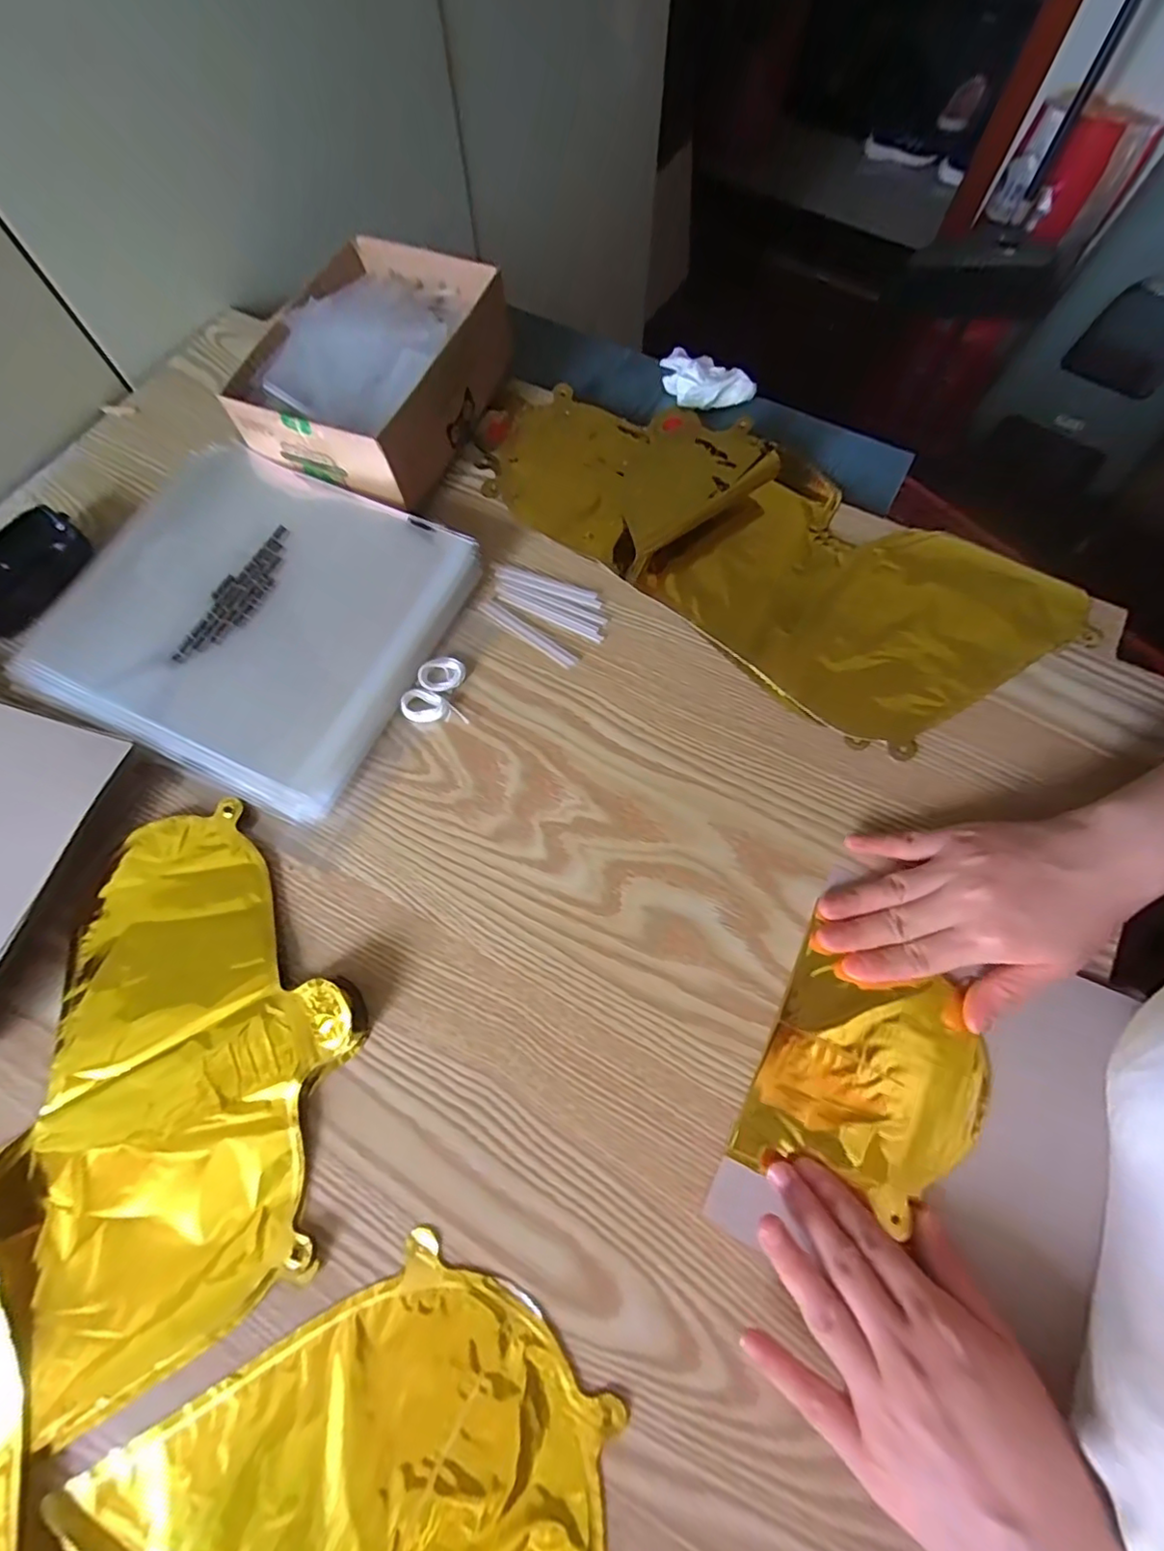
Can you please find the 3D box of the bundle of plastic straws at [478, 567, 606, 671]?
[{"bbox_3d":[-0.026,-0.115,0.405,0.086,0.004,0.055,36,74,13],"label":"bundle of plastic straws"}]

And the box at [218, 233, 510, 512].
[{"bbox_3d":[-0.150,-0.293,0.436,0.148,0.072,0.189,18,71,8],"label":"box"}]

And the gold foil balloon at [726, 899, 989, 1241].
[{"bbox_3d":[0.148,0.156,0.307,0.102,0.008,0.120,25,72,10],"label":"gold foil balloon"}]

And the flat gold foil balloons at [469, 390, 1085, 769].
[{"bbox_3d":[0.119,-0.175,0.419,0.409,0.032,0.185,36,74,13],"label":"flat gold foil balloons"}]

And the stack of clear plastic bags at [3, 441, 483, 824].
[{"bbox_3d":[-0.215,-0.105,0.392,0.226,0.030,0.209,24,72,9],"label":"stack of clear plastic bags"}]

